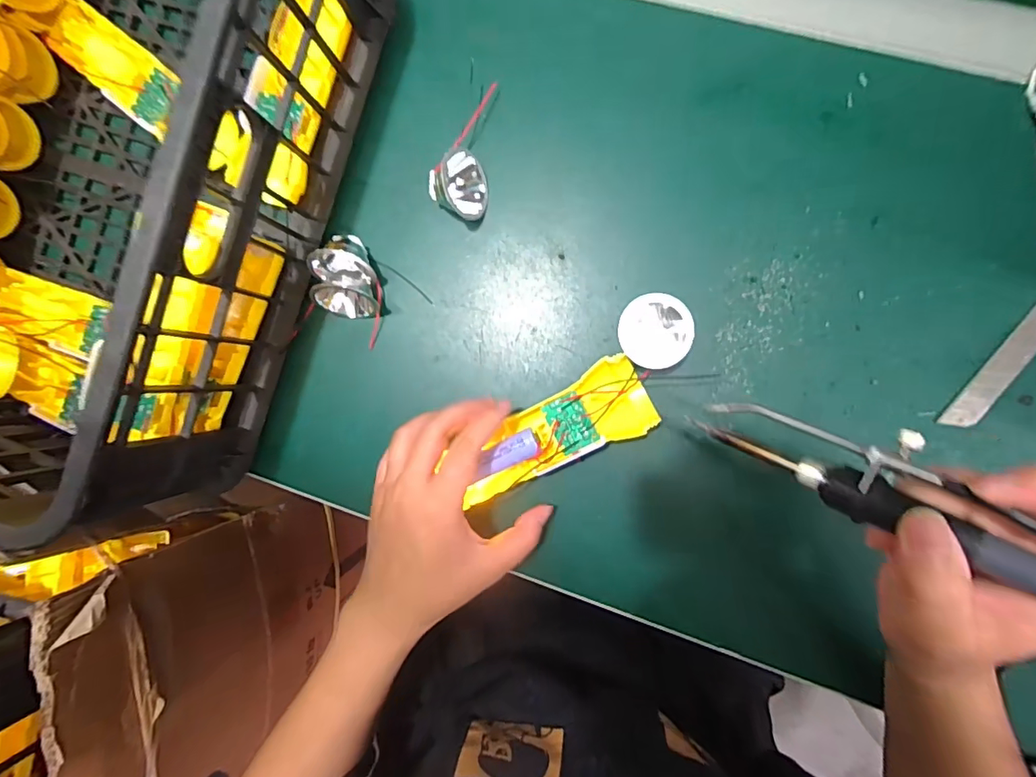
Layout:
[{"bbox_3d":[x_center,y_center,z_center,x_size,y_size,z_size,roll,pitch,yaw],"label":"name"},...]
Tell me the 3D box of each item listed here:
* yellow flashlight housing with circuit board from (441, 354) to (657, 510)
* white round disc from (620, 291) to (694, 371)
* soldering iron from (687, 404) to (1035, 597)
[{"bbox_3d":[0.025,0.030,0.331,0.134,0.029,0.049,-30,87,-1],"label":"yellow flashlight housing with circuit board"},{"bbox_3d":[0.087,-0.036,0.328,0.044,0.027,0.045,0,90,7],"label":"white round disc"},{"bbox_3d":[0.167,0.053,0.192,0.205,0.022,0.027,32,93,40],"label":"soldering iron"}]

